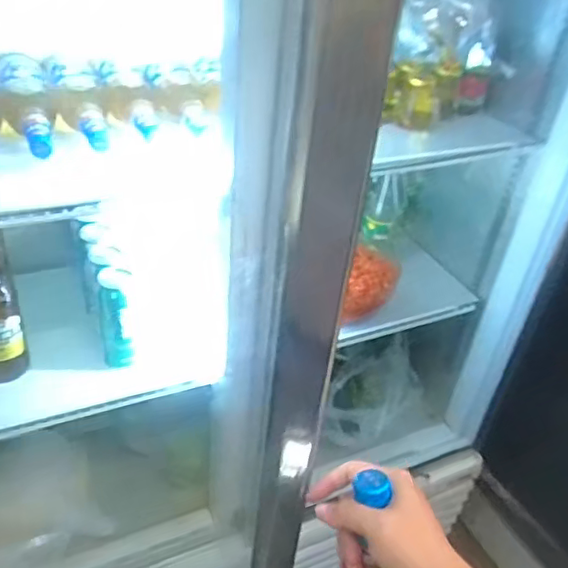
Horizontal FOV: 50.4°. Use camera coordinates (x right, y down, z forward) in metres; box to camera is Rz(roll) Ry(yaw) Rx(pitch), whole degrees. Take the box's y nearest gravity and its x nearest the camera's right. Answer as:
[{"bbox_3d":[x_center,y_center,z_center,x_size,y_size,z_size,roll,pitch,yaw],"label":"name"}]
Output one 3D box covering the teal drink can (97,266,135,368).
[{"bbox_3d":[-0.270,0.069,0.973,0.055,0.179,0.050,-1,37,-10],"label":"teal drink can"}]

